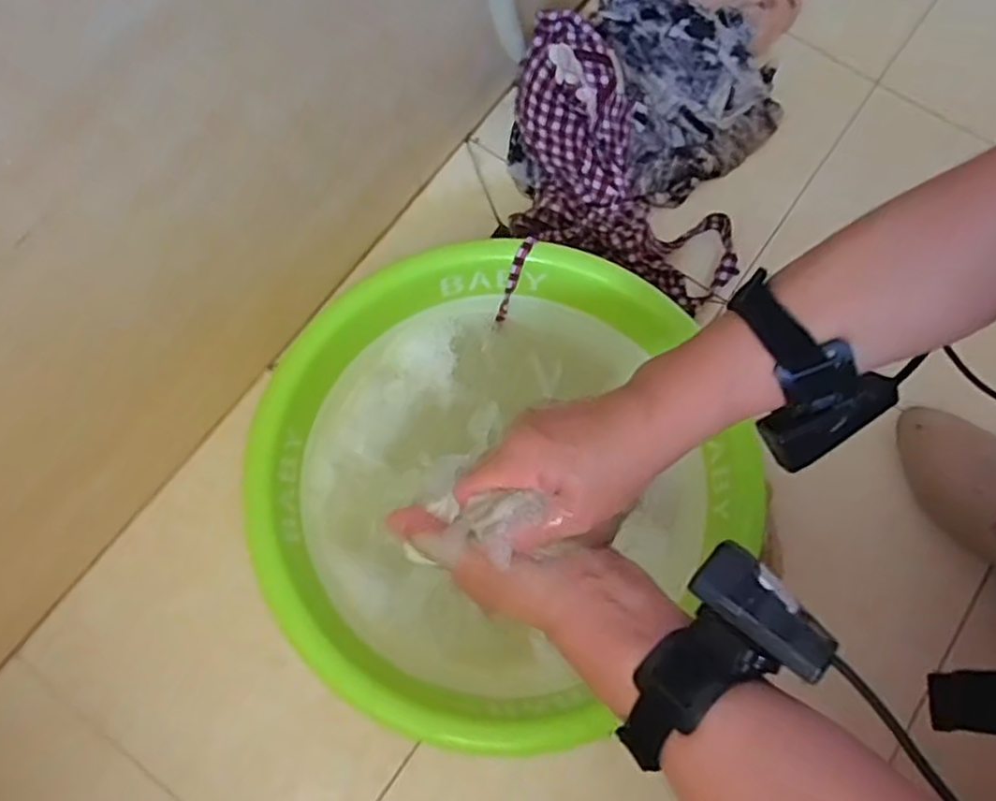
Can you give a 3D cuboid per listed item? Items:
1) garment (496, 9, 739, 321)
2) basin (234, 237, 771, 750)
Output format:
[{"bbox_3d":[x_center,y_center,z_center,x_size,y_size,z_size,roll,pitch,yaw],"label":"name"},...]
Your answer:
[{"bbox_3d":[0.104,-0.184,0.599,0.196,0.124,0.233,4,74,1],"label":"garment"},{"bbox_3d":[-0.002,0.054,0.530,0.340,0.122,0.310,0,74,0],"label":"basin"}]

